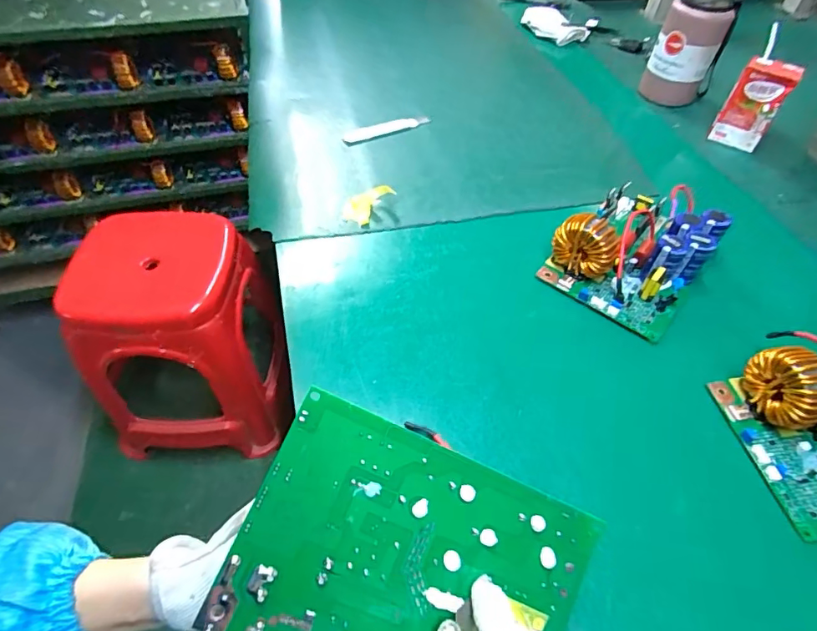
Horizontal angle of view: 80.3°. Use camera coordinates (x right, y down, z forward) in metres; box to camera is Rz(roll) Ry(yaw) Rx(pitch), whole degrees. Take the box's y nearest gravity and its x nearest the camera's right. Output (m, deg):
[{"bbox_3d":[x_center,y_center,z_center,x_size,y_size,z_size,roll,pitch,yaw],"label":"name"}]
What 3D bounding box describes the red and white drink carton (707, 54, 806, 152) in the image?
[{"bbox_3d":[0.490,-0.296,0.693,0.068,0.115,0.042,29,56,20],"label":"red and white drink carton"}]

